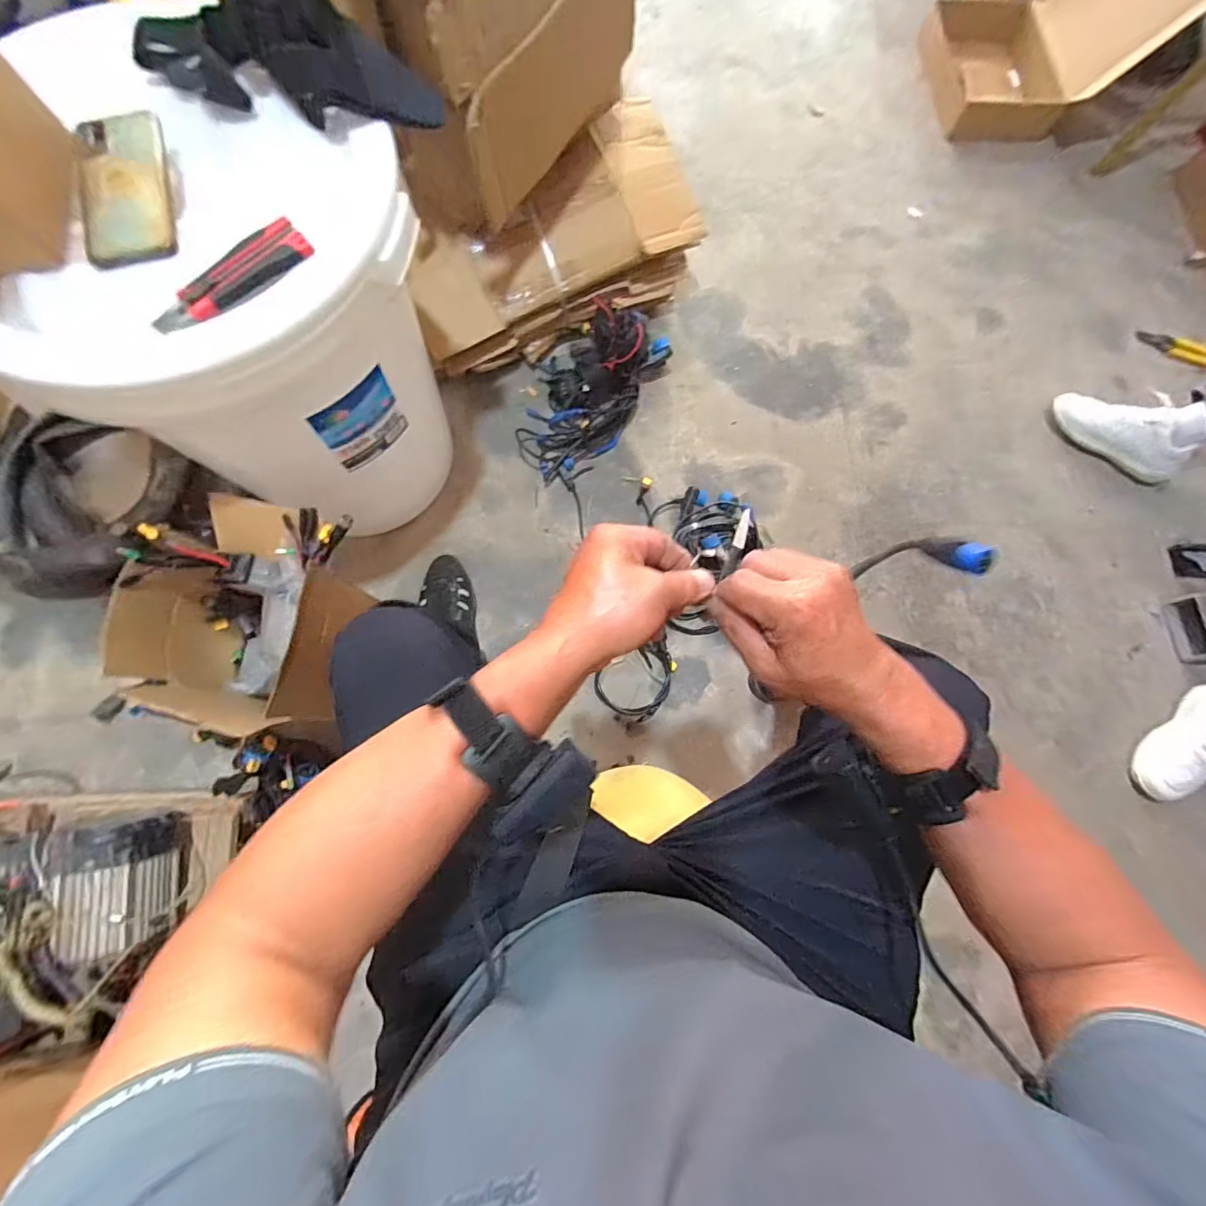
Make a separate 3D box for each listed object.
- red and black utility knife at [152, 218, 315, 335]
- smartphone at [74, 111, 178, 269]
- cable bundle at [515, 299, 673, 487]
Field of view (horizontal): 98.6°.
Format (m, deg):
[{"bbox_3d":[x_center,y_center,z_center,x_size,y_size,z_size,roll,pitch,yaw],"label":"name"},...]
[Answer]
[{"bbox_3d":[-0.336,-0.293,0.469,0.149,0.021,0.032,-42,81,-12],"label":"red and black utility knife"},{"bbox_3d":[-0.446,-0.388,0.480,0.079,0.016,0.171,-15,78,-5],"label":"smartphone"},{"bbox_3d":[-0.017,-0.405,0.970,0.285,0.169,0.308,2,77,-1],"label":"cable bundle"}]

